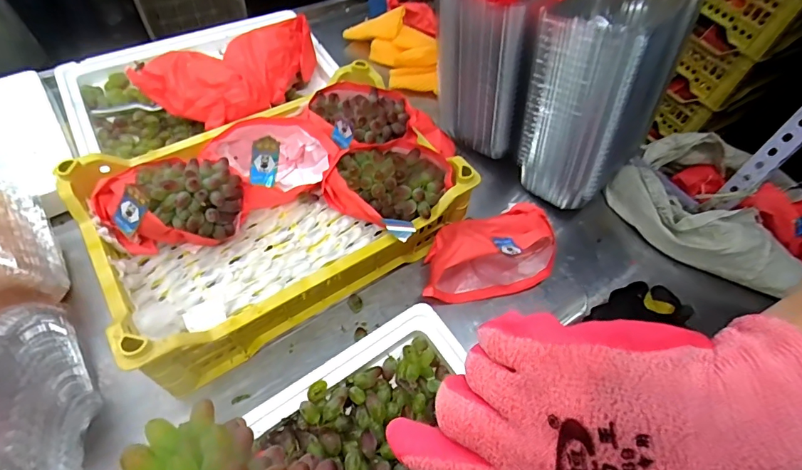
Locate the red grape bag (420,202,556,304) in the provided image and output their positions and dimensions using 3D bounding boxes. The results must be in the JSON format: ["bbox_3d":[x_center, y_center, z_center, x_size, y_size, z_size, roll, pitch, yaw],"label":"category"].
[{"bbox_3d":[0.129,0.032,0.607,0.193,0.093,0.103,-14,59,-14],"label":"red grape bag"}]

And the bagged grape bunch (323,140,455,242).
[{"bbox_3d":[-0.002,-0.070,0.599,0.155,0.082,0.154,2,56,-4],"label":"bagged grape bunch"}]

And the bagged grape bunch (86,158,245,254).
[{"bbox_3d":[-0.296,-0.045,0.548,0.172,0.094,0.113,-5,57,-8],"label":"bagged grape bunch"}]

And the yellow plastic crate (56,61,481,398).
[{"bbox_3d":[-0.138,-0.058,0.593,0.500,0.127,0.293,-30,64,-23],"label":"yellow plastic crate"}]

